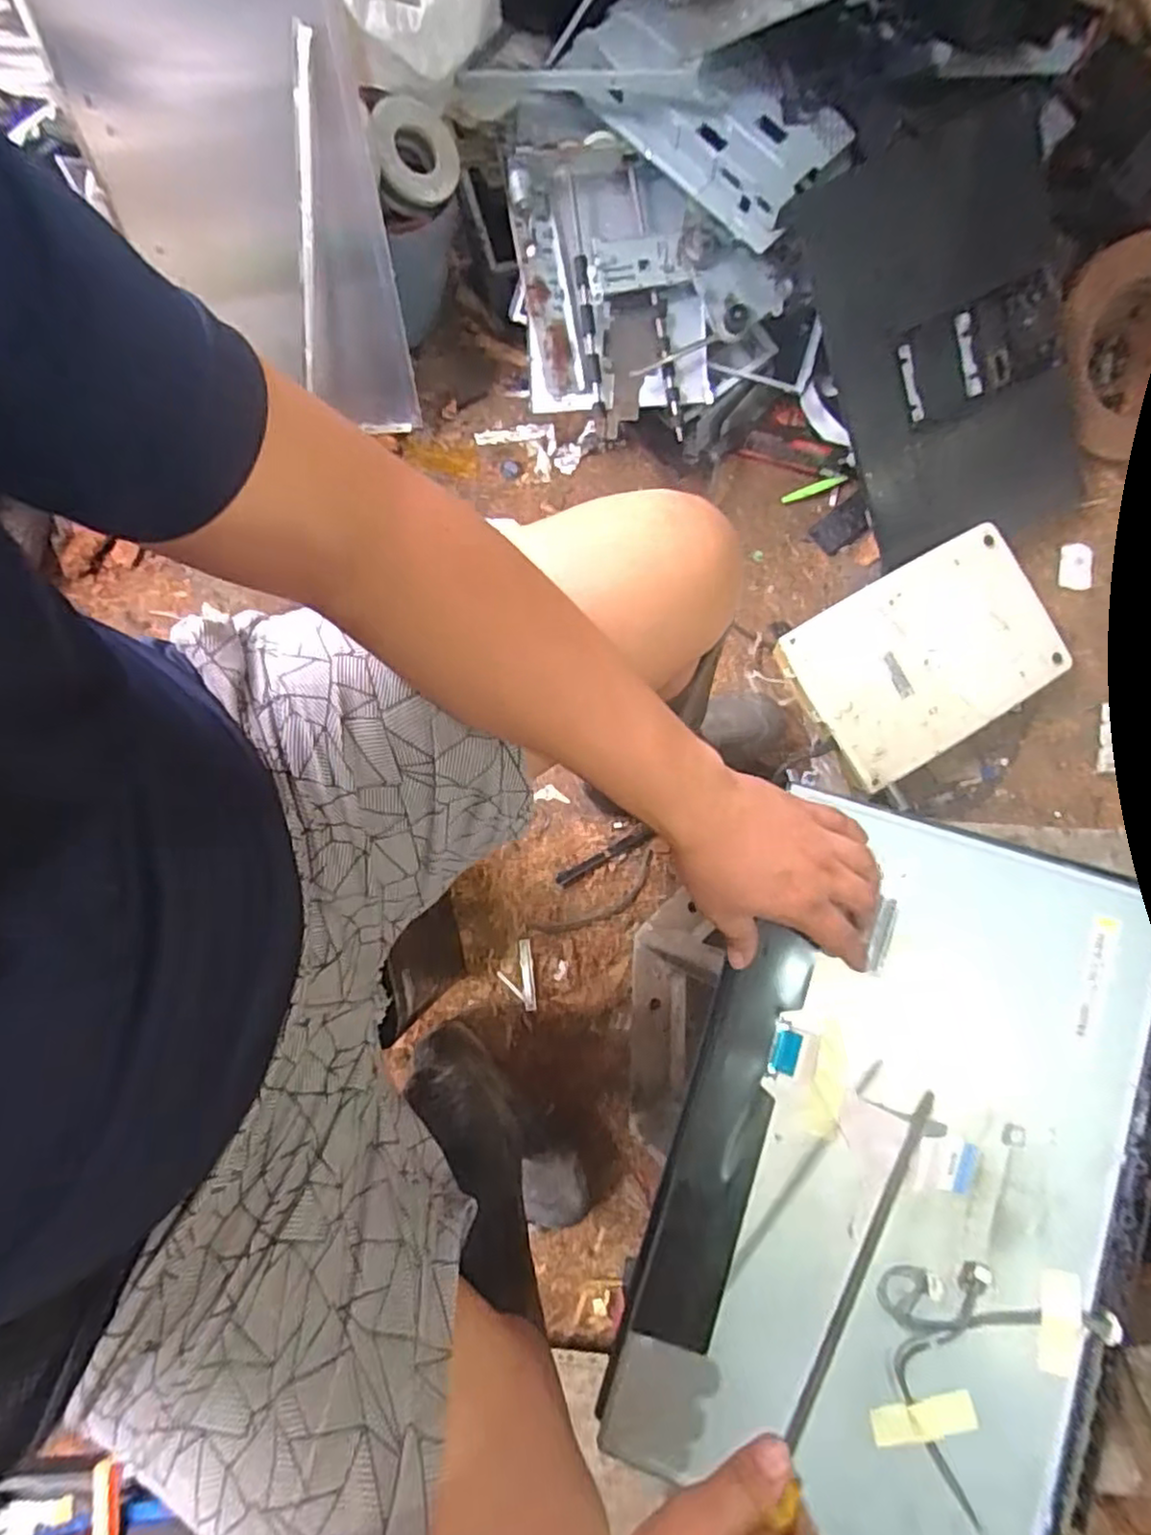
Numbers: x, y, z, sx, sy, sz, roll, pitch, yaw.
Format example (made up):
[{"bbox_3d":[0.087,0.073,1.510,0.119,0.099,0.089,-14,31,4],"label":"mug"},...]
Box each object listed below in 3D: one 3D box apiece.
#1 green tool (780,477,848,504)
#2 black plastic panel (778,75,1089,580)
[{"bbox_3d":[0.315,-0.369,0.908,0.088,0.010,0.014,-19,80,-4],"label":"green tool"},{"bbox_3d":[0.436,-0.473,0.800,0.250,0.042,0.447,-19,115,20],"label":"black plastic panel"}]

